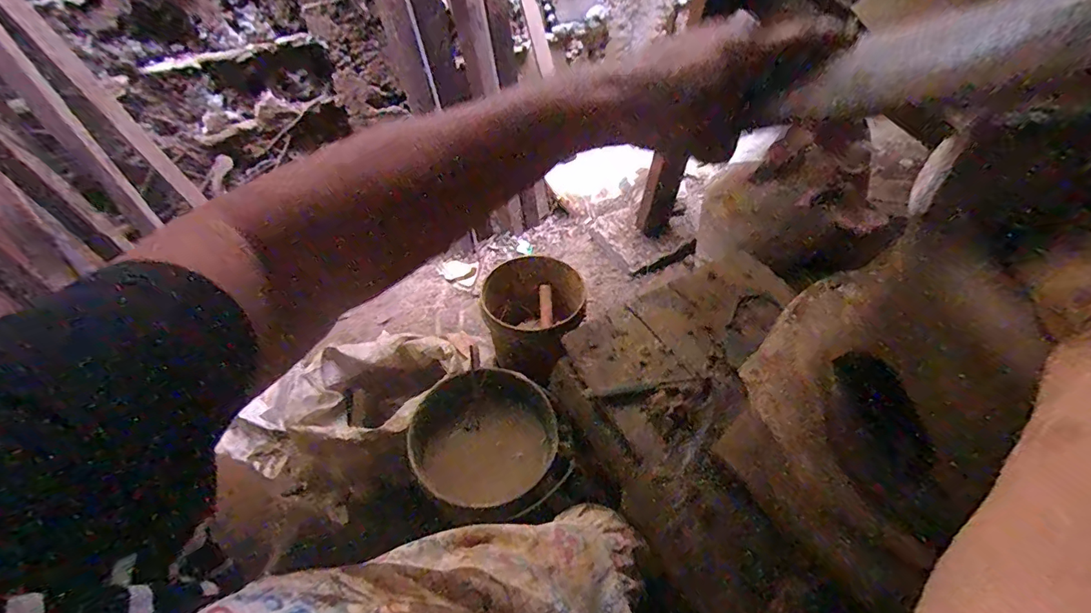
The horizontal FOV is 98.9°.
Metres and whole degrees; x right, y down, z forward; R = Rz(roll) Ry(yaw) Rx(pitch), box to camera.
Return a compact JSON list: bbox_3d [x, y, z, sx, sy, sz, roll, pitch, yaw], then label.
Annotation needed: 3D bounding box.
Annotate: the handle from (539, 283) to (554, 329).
[{"bbox_3d":[0.001,0.000,0.982,0.026,0.028,0.090,-3,83,-2],"label":"handle"}]

